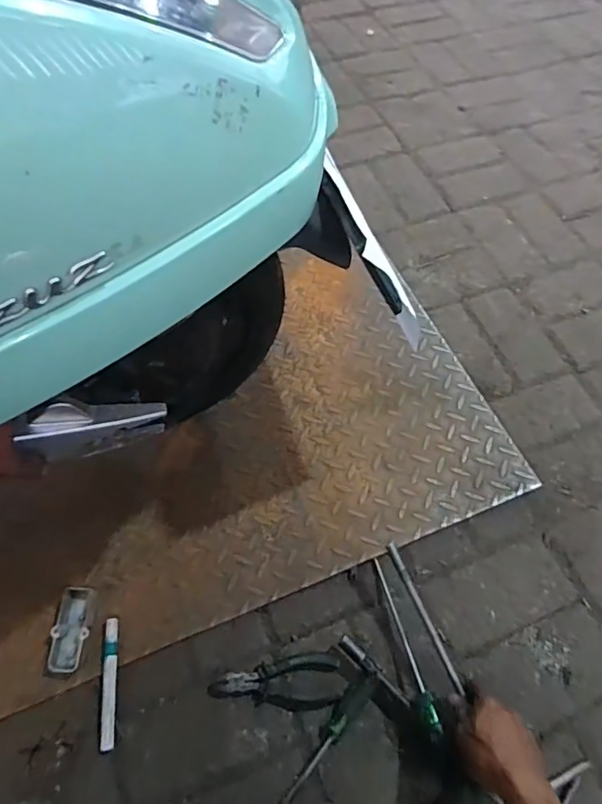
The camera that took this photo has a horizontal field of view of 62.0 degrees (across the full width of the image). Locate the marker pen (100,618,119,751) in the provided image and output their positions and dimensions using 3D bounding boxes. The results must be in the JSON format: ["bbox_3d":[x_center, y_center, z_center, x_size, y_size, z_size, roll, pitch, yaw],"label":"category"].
[{"bbox_3d":[-0.238,0.348,0.624,0.015,0.013,0.142,-4,61,-4],"label":"marker pen"}]

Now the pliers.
[{"bbox_3d":[-0.034,0.352,0.626,0.160,0.020,0.062,-2,61,-2],"label":"pliers"}]

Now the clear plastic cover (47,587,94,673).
[{"bbox_3d":[-0.297,0.293,0.649,0.042,0.010,0.100,1,61,-1],"label":"clear plastic cover"}]

